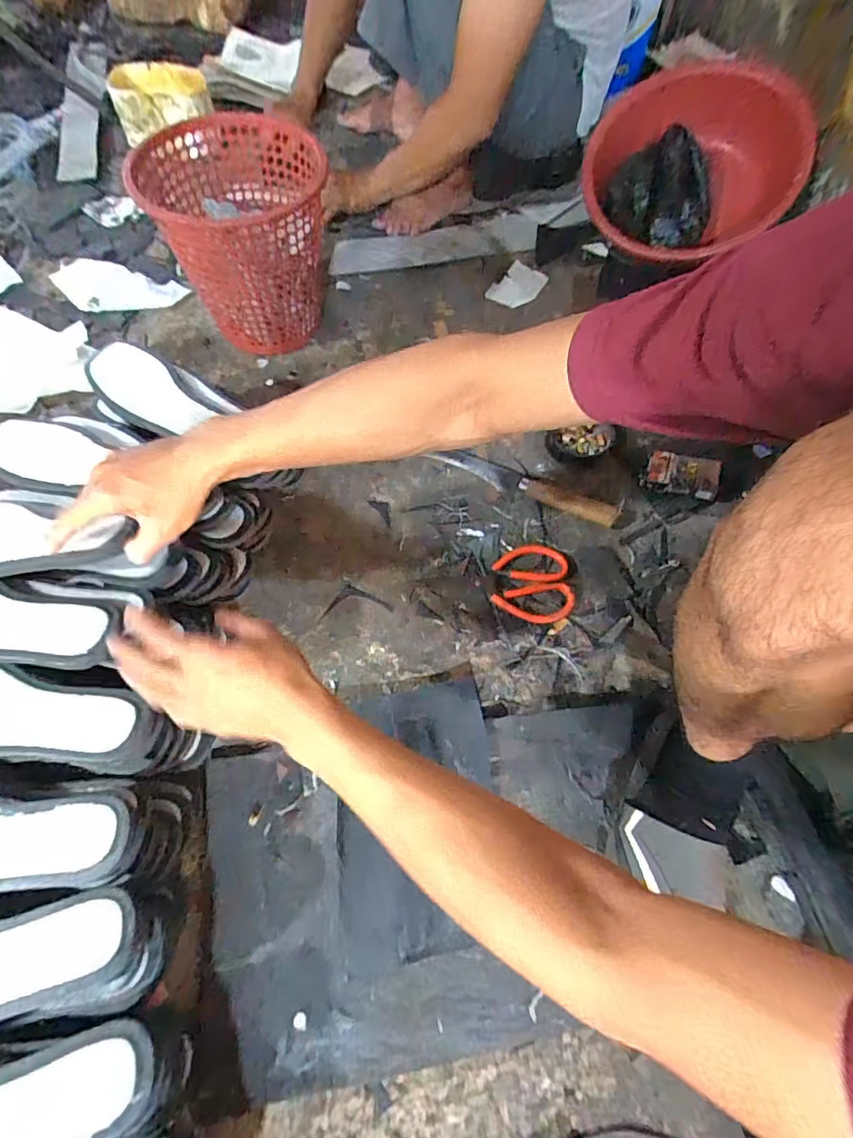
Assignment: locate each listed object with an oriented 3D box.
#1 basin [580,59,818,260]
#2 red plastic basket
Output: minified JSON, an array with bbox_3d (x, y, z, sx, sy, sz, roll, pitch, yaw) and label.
[{"bbox_3d":[0.474,-0.727,0.882,0.389,0.135,0.349,-11,88,1],"label":"basin"},{"bbox_3d":[-0.287,-0.508,0.795,0.247,0.239,0.290,0,63,-2],"label":"red plastic basket"}]

